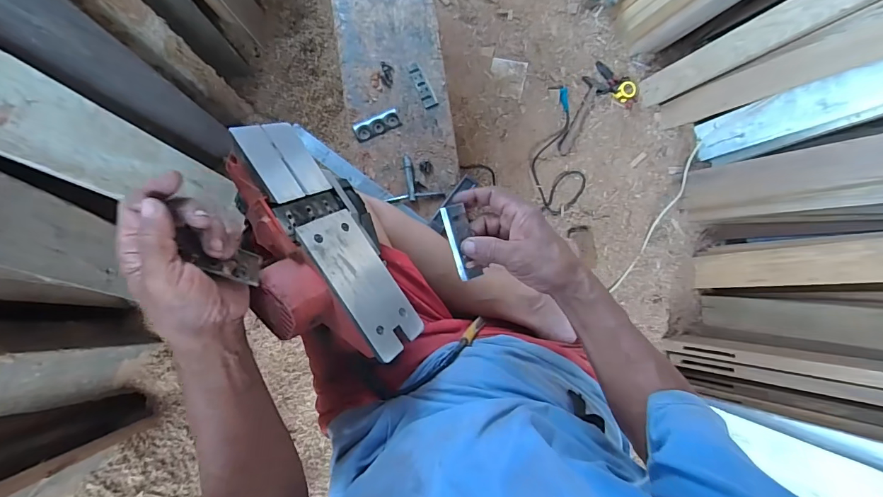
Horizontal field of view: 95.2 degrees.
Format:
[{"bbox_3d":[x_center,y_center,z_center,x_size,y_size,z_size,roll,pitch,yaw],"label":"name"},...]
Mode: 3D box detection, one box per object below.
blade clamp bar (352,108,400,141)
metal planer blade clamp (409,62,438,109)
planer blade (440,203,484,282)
[{"bbox_3d":[-0.110,-0.210,0.687,0.078,0.005,0.030,-26,89,-9],"label":"blade clamp bar"},{"bbox_3d":[-0.034,-0.282,0.701,0.024,0.005,0.086,-28,89,-9],"label":"metal planer blade clamp"},{"bbox_3d":[0.022,-0.007,0.436,0.029,0.006,0.081,-16,91,-22],"label":"planer blade"}]

